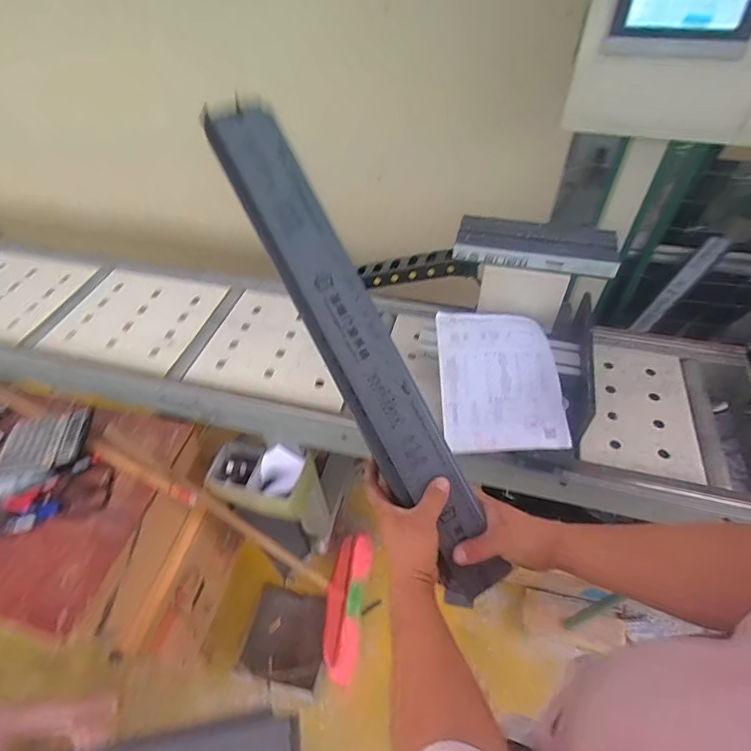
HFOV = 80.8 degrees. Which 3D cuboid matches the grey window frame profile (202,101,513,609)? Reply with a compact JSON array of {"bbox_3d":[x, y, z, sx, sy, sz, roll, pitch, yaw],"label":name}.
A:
[{"bbox_3d":[-0.014,-0.026,0.524,0.089,0.037,0.619,-29,93,-16],"label":"grey window frame profile"}]

